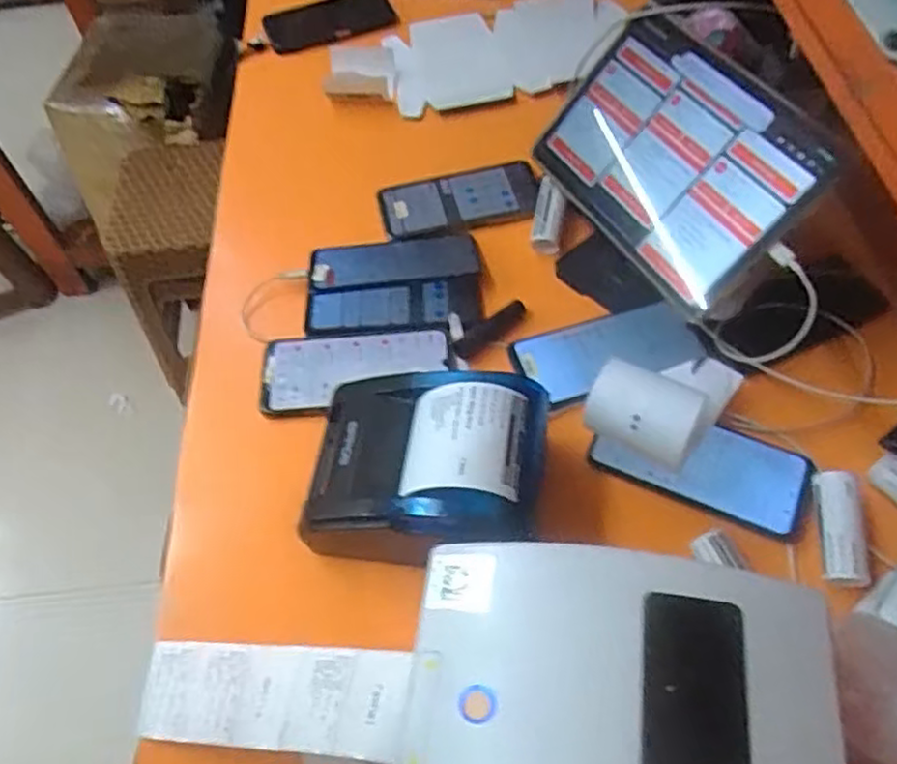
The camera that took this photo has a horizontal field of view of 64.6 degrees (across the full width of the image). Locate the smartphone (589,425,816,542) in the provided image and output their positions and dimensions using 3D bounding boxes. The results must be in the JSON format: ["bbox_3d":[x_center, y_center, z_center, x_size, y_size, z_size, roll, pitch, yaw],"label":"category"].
[{"bbox_3d":[0.203,0.062,0.567,0.162,0.011,0.069,21,61,16],"label":"smartphone"}]

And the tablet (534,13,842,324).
[{"bbox_3d":[0.187,-0.195,0.616,0.019,0.161,0.257,7,40,-47],"label":"tablet"}]

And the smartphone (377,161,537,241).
[{"bbox_3d":[0.012,-0.190,0.747,0.163,0.014,0.078,-13,64,0],"label":"smartphone"}]

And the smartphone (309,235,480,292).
[{"bbox_3d":[-0.053,-0.120,0.694,0.160,0.013,0.067,-5,57,0],"label":"smartphone"}]

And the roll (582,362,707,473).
[{"bbox_3d":[0.153,0.029,0.558,0.086,0.061,0.070,19,60,15],"label":"roll"}]

